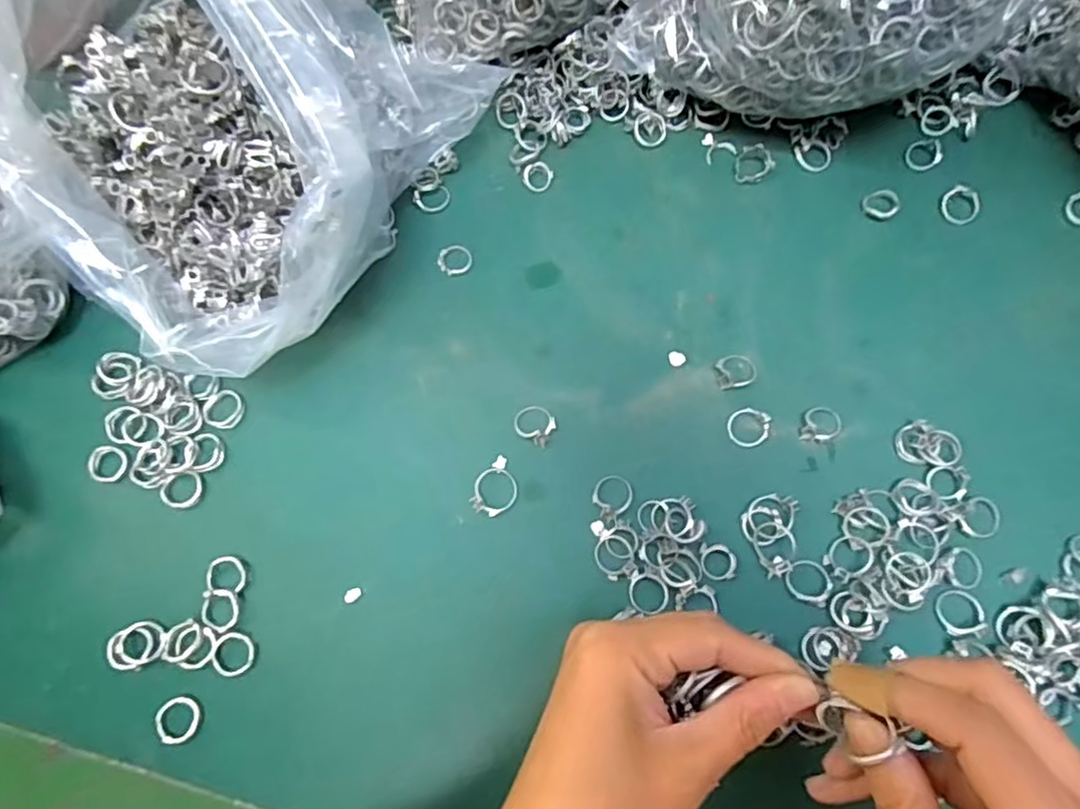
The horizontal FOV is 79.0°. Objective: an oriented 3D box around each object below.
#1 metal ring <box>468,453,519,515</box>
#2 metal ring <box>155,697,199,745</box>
[{"bbox_3d":[-0.023,0.044,0.356,0.023,0.006,0.033,15,73,7],"label":"metal ring"},{"bbox_3d":[-0.179,0.156,0.323,0.021,0.004,0.021,-1,71,2],"label":"metal ring"}]

